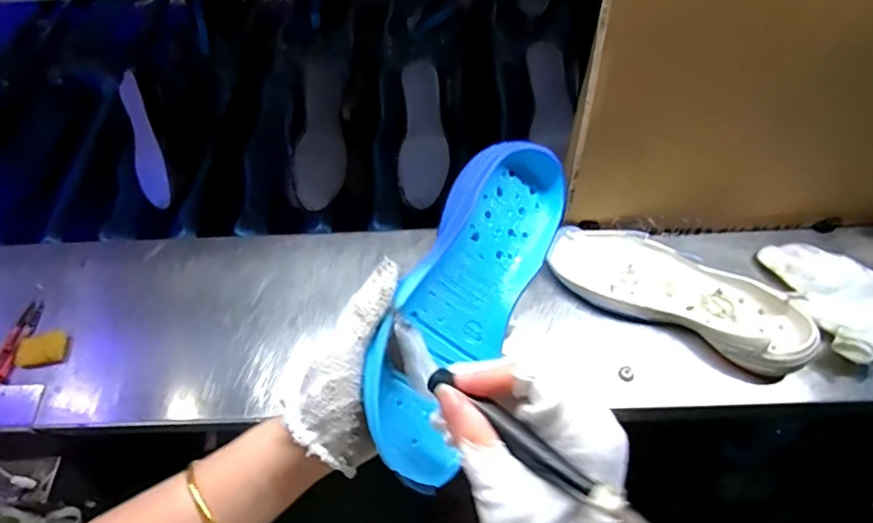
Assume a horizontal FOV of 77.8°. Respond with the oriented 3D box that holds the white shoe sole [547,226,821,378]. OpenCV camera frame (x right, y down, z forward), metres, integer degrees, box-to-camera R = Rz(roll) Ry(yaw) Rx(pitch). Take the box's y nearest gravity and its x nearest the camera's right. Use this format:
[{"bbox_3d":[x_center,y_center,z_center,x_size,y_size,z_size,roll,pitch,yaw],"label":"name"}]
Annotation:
[{"bbox_3d":[0.263,0.032,0.609,0.279,0.045,0.105,23,57,17],"label":"white shoe sole"}]

